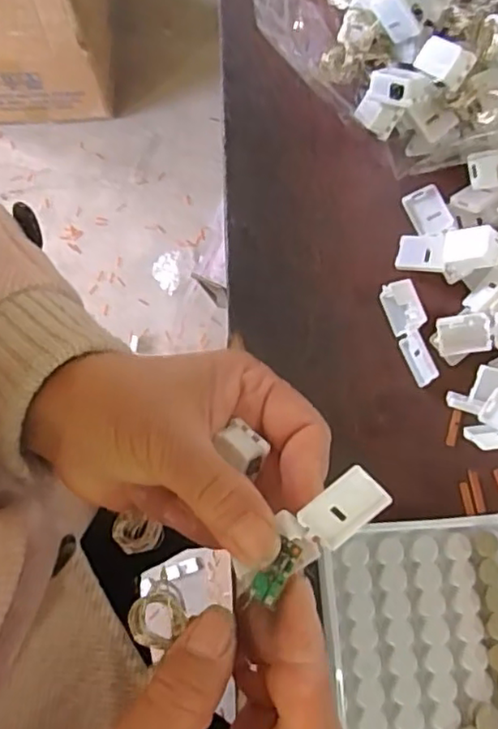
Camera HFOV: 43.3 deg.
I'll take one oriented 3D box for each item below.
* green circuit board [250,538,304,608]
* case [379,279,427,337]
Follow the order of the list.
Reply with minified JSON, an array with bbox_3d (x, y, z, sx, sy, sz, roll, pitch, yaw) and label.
[{"bbox_3d":[0.009,0.067,0.204,0.008,0.005,0.022,35,91,7],"label":"green circuit board"},{"bbox_3d":[0.083,-0.031,0.335,0.009,0.021,0.027,-13,80,-43],"label":"case"}]

